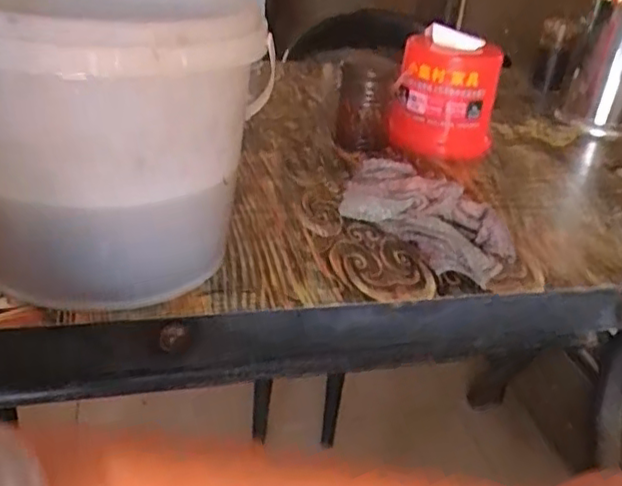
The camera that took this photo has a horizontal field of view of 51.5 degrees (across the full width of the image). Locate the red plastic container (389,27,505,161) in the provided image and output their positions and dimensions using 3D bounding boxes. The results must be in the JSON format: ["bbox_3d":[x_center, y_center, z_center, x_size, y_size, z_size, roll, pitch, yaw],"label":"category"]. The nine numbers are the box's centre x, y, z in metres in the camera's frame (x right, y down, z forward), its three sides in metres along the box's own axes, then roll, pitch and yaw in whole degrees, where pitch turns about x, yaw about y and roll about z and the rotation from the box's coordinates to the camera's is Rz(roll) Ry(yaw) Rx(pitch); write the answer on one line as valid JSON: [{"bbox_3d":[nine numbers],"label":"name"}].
[{"bbox_3d":[0.169,-0.182,0.795,0.123,0.130,0.100,12,29,9],"label":"red plastic container"}]

